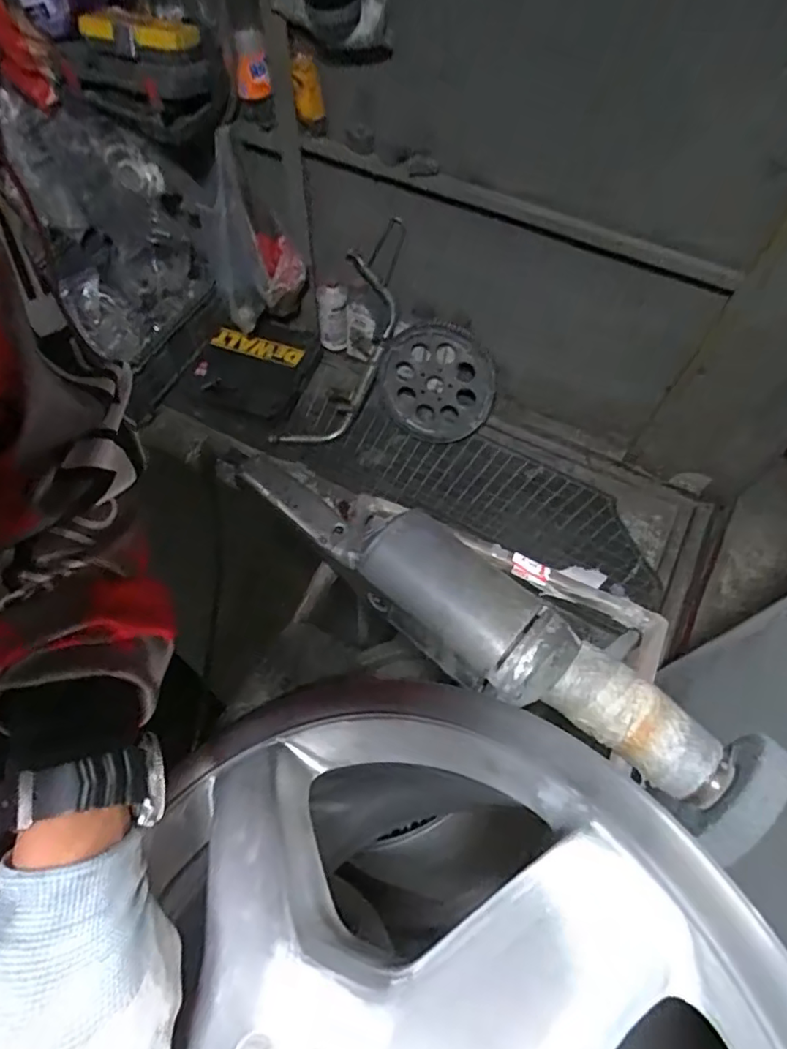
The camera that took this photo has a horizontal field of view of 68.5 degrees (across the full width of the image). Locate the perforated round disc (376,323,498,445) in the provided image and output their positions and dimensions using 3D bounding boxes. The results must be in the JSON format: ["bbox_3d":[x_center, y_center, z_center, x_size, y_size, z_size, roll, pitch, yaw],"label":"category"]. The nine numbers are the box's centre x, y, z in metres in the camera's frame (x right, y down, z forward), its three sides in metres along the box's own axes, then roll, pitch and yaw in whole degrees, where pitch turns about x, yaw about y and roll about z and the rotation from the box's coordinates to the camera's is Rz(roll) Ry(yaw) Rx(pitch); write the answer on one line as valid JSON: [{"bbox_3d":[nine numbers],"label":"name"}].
[{"bbox_3d":[0.108,-0.370,1.519,0.313,0.310,0.063,16,43,10],"label":"perforated round disc"}]

